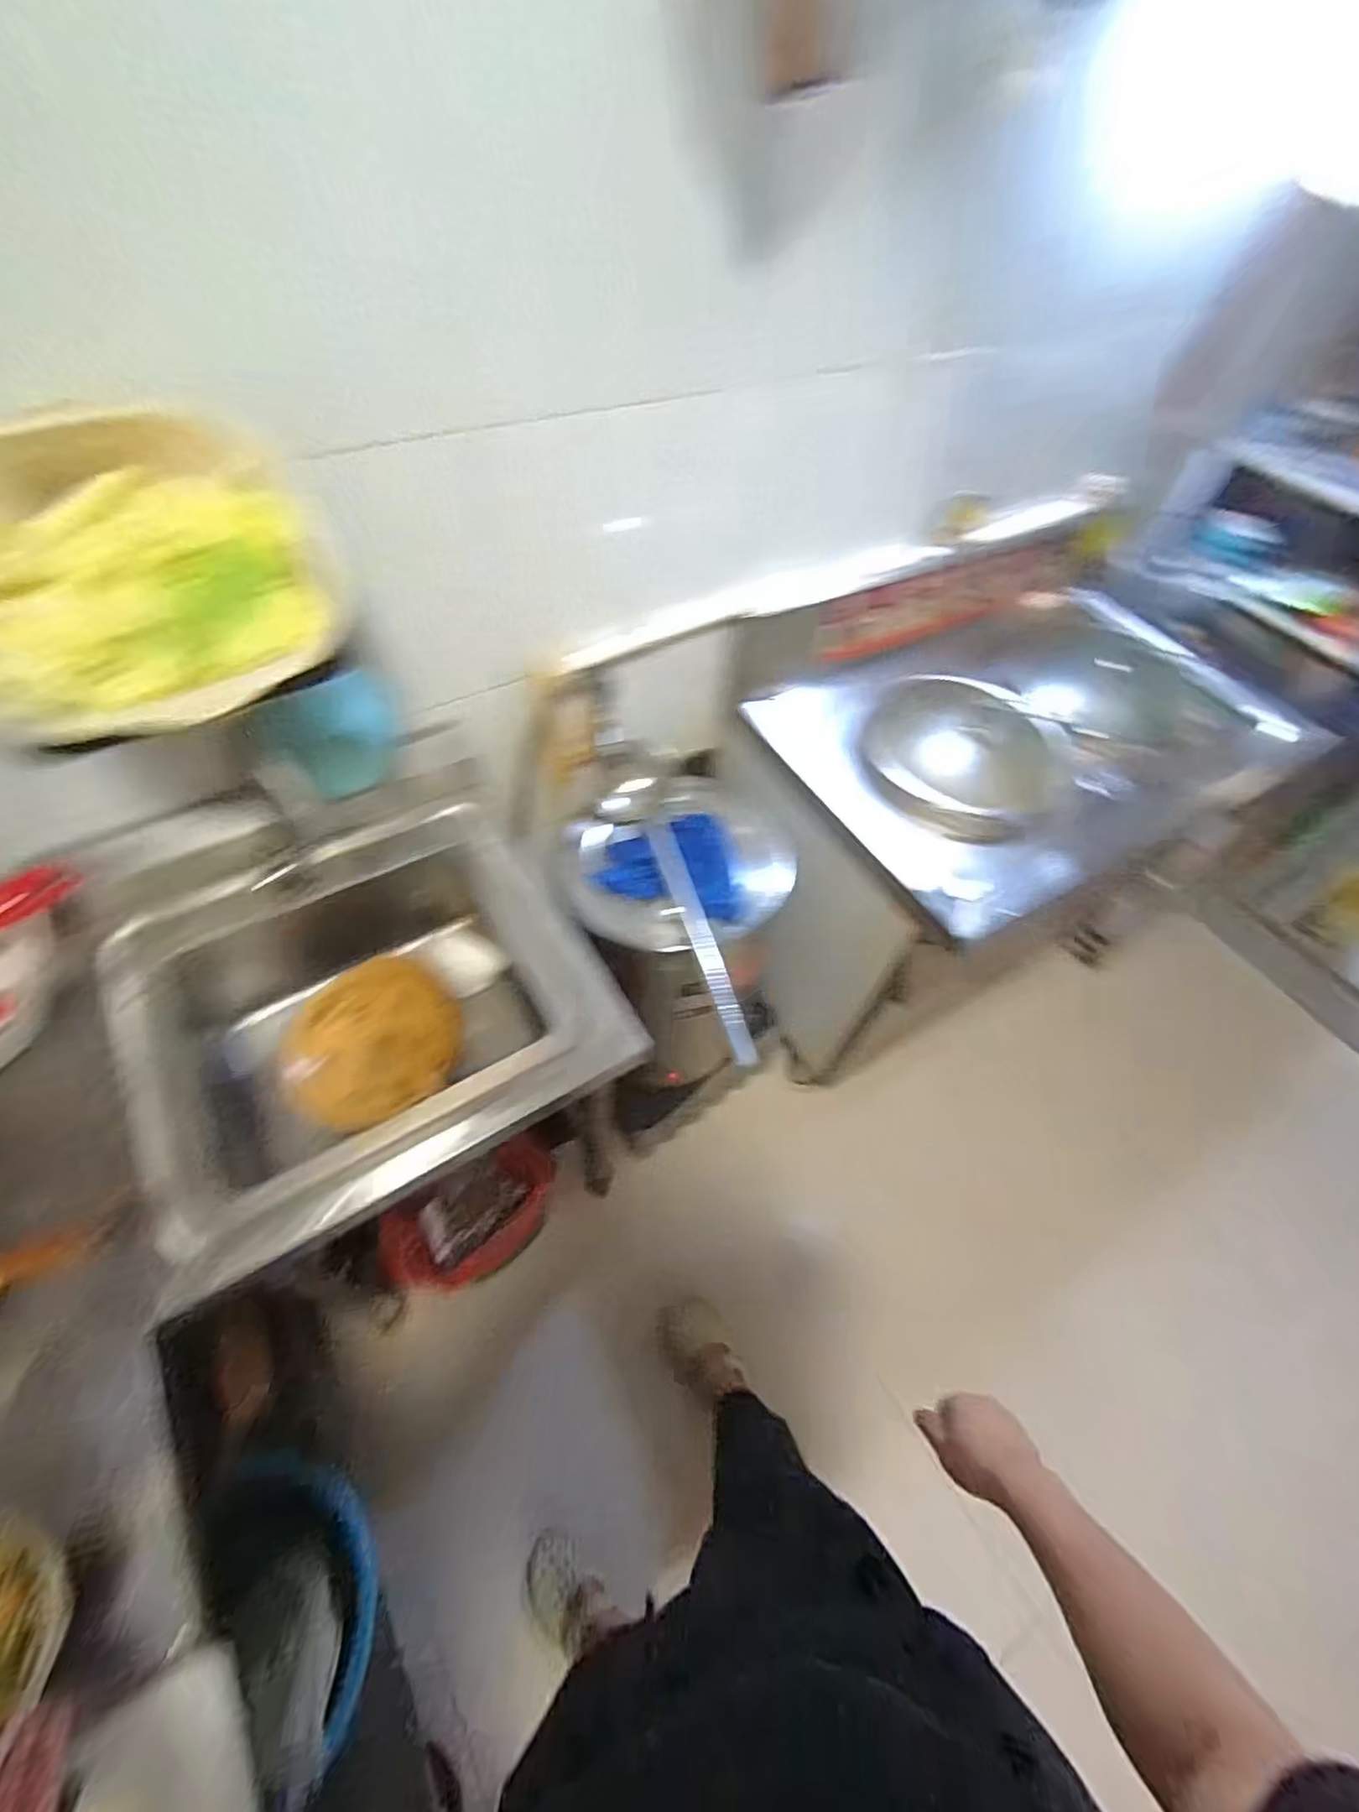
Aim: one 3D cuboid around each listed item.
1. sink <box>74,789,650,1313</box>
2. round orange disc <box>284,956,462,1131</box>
[{"bbox_3d":[-0.361,0.101,0.798,0.478,0.215,0.488,-25,61,-21],"label":"sink"},{"bbox_3d":[-0.386,0.168,0.864,0.193,0.058,0.208,2,55,-4],"label":"round orange disc"}]

